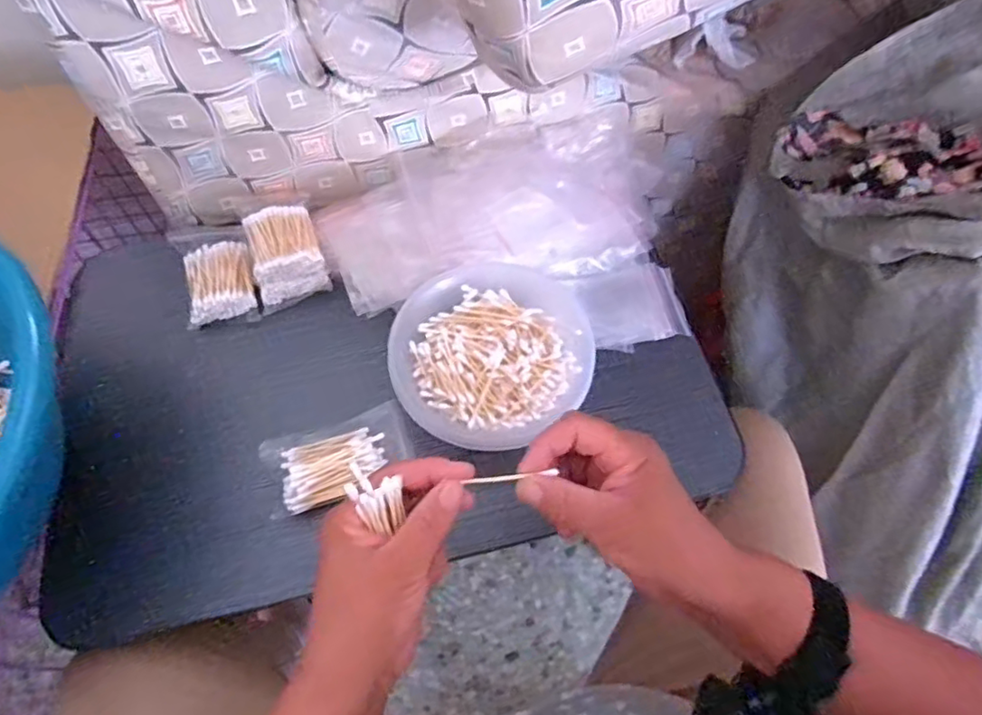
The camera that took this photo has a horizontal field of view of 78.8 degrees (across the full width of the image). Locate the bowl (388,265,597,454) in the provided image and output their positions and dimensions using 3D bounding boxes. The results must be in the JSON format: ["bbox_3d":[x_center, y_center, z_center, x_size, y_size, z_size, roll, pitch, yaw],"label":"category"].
[{"bbox_3d":[0.002,-0.004,0.523,0.178,0.050,0.163,-33,67,-16],"label":"bowl"}]

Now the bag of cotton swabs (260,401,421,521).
[{"bbox_3d":[-0.126,0.083,0.501,0.117,0.017,0.069,-19,64,-10],"label":"bag of cotton swabs"}]

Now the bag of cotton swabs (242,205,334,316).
[{"bbox_3d":[-0.200,-0.100,0.585,0.067,0.048,0.084,-18,64,-9],"label":"bag of cotton swabs"}]

